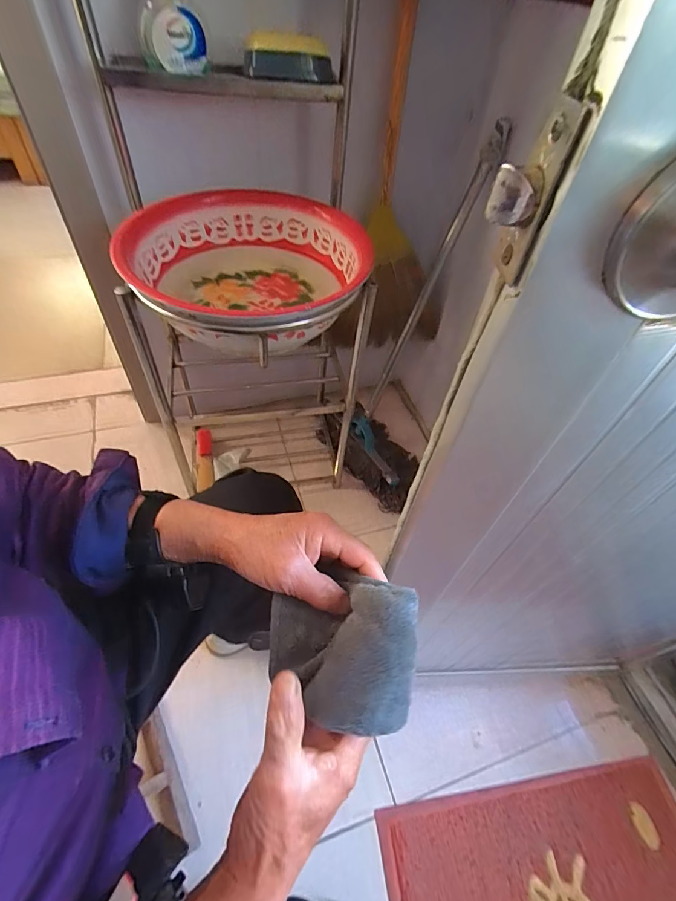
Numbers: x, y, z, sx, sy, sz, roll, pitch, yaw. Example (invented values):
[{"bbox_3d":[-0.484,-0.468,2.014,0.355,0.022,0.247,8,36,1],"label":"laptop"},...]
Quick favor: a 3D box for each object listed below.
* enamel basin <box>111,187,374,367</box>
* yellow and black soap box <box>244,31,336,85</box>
[{"bbox_3d":[-0.140,-0.299,0.683,0.363,0.096,0.368,3,51,-3],"label":"enamel basin"},{"bbox_3d":[-0.071,-0.595,0.627,0.139,0.050,0.059,-2,52,-7],"label":"yellow and black soap box"}]

